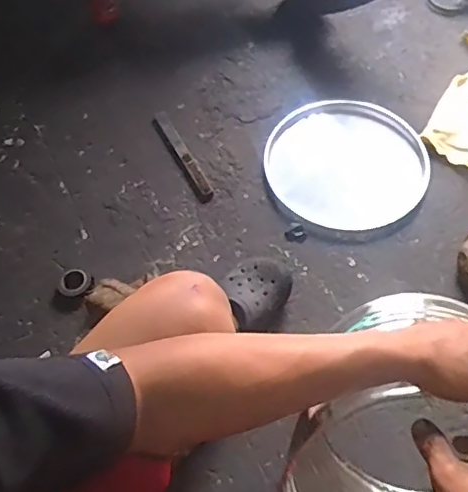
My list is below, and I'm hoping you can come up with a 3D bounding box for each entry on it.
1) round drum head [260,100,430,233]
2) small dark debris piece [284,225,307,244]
[{"bbox_3d":[0.224,-0.173,1.107,0.306,0.018,0.312,-1,61,2],"label":"round drum head"},{"bbox_3d":[0.115,-0.018,1.025,0.040,0.010,0.032,-27,64,-12],"label":"small dark debris piece"}]

